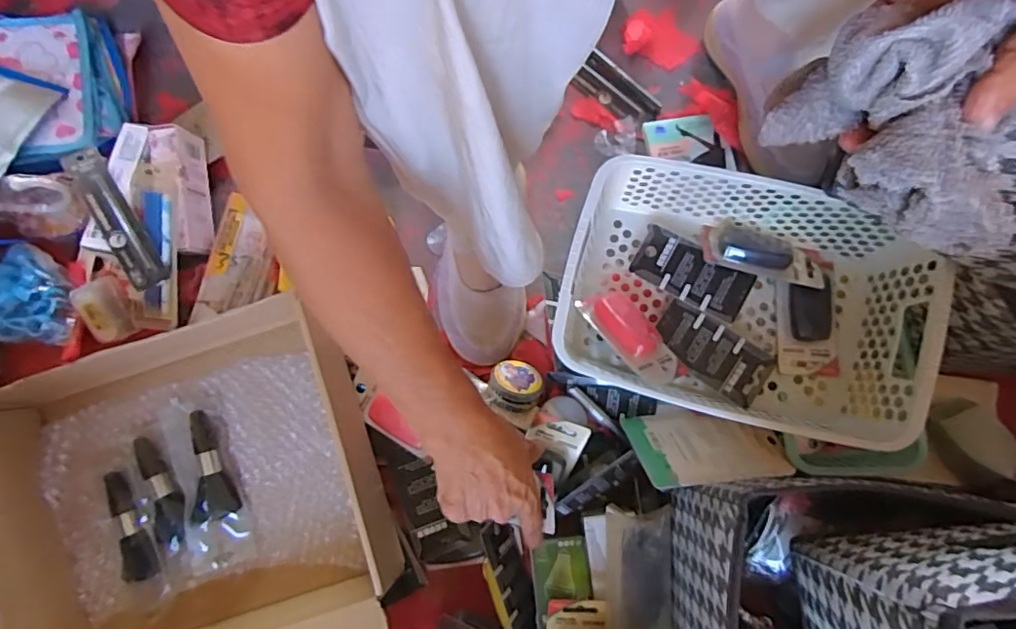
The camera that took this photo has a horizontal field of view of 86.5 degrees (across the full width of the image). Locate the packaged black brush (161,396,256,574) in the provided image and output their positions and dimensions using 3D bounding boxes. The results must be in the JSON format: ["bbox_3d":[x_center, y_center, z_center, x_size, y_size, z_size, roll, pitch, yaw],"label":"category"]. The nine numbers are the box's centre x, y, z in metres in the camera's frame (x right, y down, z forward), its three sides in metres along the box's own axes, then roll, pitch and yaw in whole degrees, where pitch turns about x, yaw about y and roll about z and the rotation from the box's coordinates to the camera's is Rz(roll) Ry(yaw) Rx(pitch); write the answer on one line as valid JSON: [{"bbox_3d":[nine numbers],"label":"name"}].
[{"bbox_3d":[-0.299,0.161,0.526,0.059,0.017,0.167,-17,79,-2],"label":"packaged black brush"}]

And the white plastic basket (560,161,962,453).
[{"bbox_3d":[0.209,-0.001,0.493,0.319,0.120,0.189,14,79,4],"label":"white plastic basket"}]

